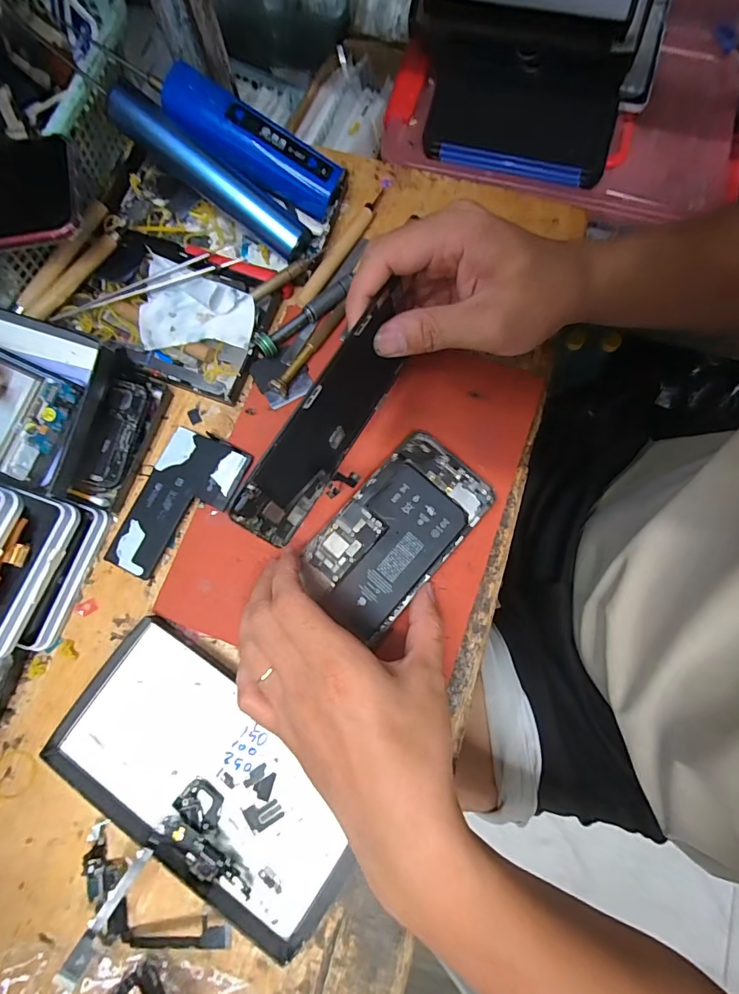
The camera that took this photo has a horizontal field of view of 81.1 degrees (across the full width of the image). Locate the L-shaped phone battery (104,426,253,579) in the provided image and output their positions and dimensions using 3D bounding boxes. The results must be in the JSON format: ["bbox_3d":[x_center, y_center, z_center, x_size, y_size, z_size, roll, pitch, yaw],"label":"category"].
[{"bbox_3d":[-0.134,0.006,0.302,0.063,0.006,0.107,24,79,4],"label":"L-shaped phone battery"}]

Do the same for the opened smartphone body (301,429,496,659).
[{"bbox_3d":[0.021,0.027,0.296,0.085,0.006,0.135,41,80,7],"label":"opened smartphone body"}]

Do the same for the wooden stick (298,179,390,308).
[{"bbox_3d":[-0.019,-0.207,0.346,0.015,0.010,0.138,29,79,5],"label":"wooden stick"}]

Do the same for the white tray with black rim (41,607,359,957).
[{"bbox_3d":[-0.099,0.173,0.270,0.192,0.014,0.103,35,80,6],"label":"white tray with black rim"}]

